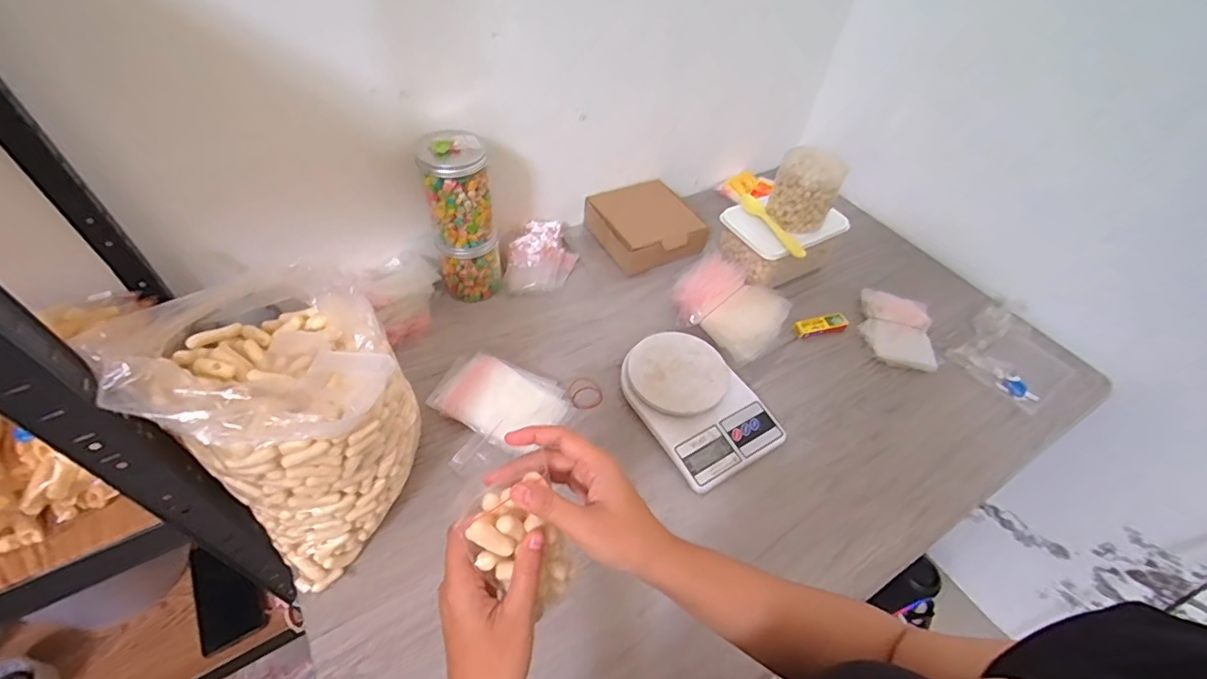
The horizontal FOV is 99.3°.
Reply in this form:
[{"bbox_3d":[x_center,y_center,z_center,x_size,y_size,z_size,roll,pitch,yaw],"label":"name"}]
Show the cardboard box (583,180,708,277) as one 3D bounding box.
[{"bbox_3d":[0.076,-0.196,0.907,0.160,0.072,0.179,-22,55,-22],"label":"cardboard box"}]

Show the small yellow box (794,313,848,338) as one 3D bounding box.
[{"bbox_3d":[0.342,-0.023,0.807,0.086,0.018,0.028,-10,51,-14],"label":"small yellow box"}]

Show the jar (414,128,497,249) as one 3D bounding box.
[{"bbox_3d":[-0.200,-0.207,0.698,0.089,0.137,0.086,-12,52,-15],"label":"jar"}]

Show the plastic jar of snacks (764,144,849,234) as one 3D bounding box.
[{"bbox_3d":[0.317,-0.235,0.808,0.098,0.104,0.076,23,51,14],"label":"plastic jar of snacks"}]

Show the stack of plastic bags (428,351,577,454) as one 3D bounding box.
[{"bbox_3d":[-0.133,0.079,0.675,0.156,0.044,0.117,26,52,16],"label":"stack of plastic bags"}]

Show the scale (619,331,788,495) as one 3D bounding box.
[{"bbox_3d":[0.124,0.082,0.692,0.160,0.049,0.210,-25,56,-24],"label":"scale"}]

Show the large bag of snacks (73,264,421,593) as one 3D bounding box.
[{"bbox_3d":[-0.285,0.071,0.488,0.187,0.253,0.181,36,55,23],"label":"large bag of snacks"}]

